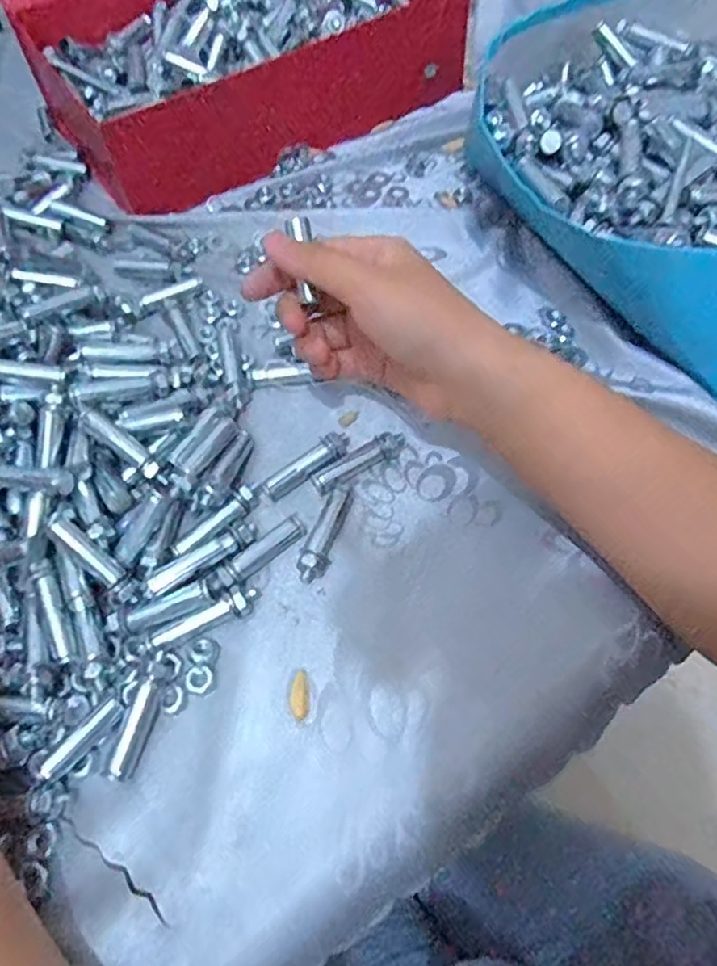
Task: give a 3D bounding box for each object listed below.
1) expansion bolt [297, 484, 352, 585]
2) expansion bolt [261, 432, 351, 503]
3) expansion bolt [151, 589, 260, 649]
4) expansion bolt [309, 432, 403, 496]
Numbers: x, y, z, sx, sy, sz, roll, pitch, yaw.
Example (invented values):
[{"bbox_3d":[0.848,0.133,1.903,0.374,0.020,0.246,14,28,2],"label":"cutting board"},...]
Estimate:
[{"bbox_3d":[-0.016,0.025,0.325,0.012,0.013,0.057,16,61,10],"label":"expansion bolt"},{"bbox_3d":[-0.028,-0.010,0.345,0.053,0.012,0.013,-33,64,-16],"label":"expansion bolt"},{"bbox_3d":[-0.073,0.065,0.304,0.054,0.015,0.011,-25,62,-13],"label":"expansion bolt"},{"bbox_3d":[-0.001,-0.013,0.348,0.054,0.010,0.015,-31,64,-15],"label":"expansion bolt"}]

